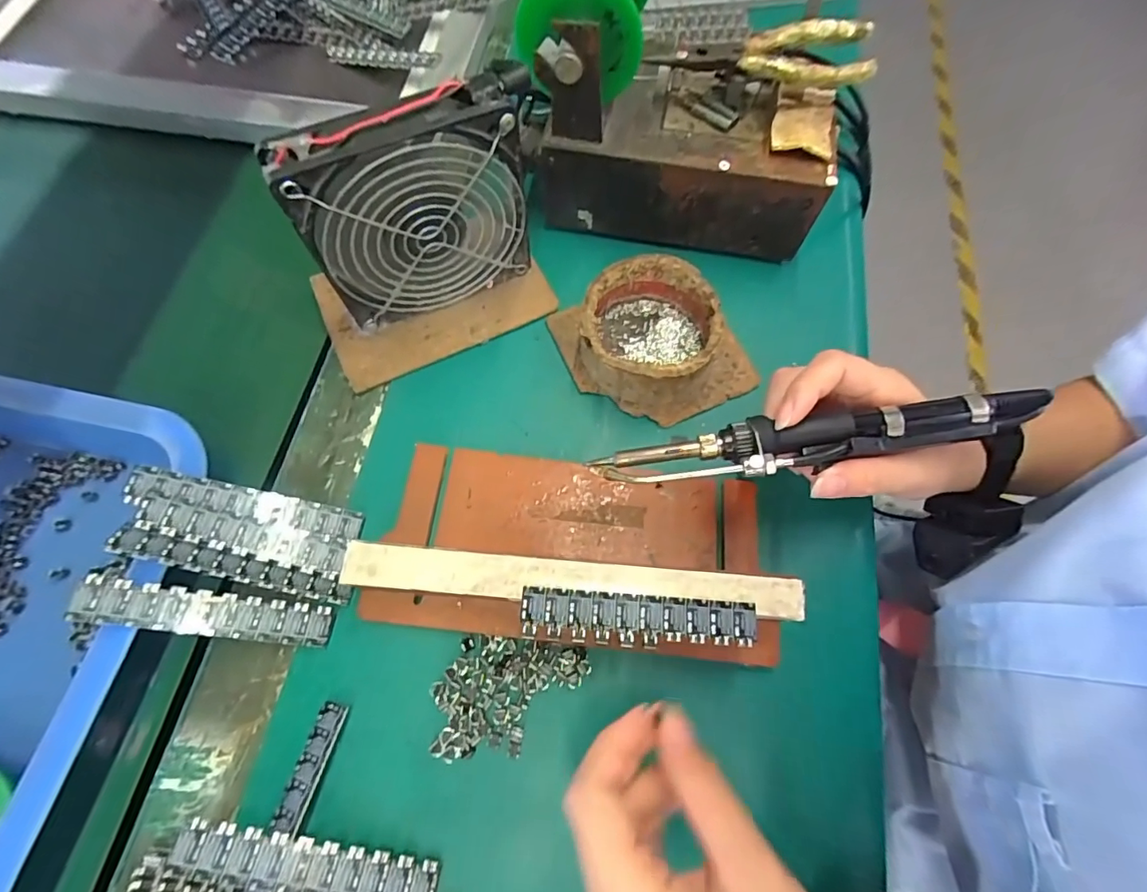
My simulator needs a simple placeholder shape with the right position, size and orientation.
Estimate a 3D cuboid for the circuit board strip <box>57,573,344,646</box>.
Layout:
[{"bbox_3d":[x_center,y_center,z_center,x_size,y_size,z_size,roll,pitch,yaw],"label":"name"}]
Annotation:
[{"bbox_3d":[-0.177,0.082,0.250,0.108,0.004,0.020,15,68,-20],"label":"circuit board strip"}]

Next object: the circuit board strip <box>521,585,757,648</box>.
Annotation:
[{"bbox_3d":[0.030,0.080,0.237,0.107,0.004,0.023,5,68,1],"label":"circuit board strip"}]

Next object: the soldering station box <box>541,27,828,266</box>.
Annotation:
[{"bbox_3d":[0.071,-0.193,0.318,0.174,0.118,0.059,9,68,3],"label":"soldering station box"}]

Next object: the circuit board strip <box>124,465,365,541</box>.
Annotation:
[{"bbox_3d":[-0.169,0.031,0.268,0.109,0.004,0.018,16,68,-17],"label":"circuit board strip"}]

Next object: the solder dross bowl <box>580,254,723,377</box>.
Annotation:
[{"bbox_3d":[0.047,-0.071,0.315,0.078,0.040,0.080,0,68,-1],"label":"solder dross bowl"}]

